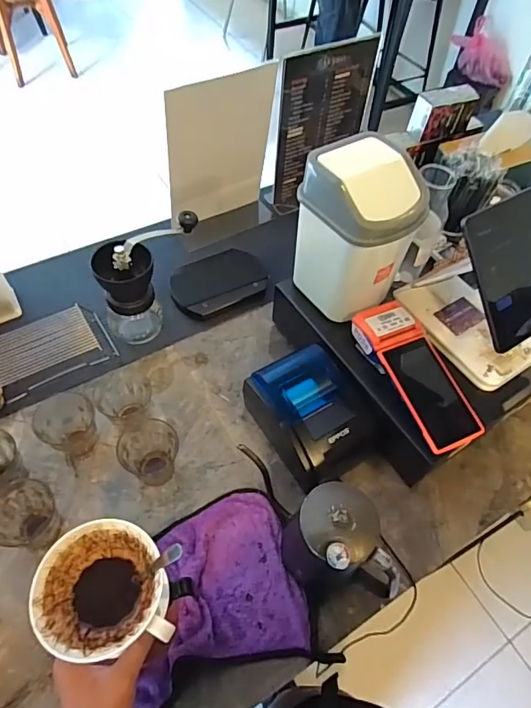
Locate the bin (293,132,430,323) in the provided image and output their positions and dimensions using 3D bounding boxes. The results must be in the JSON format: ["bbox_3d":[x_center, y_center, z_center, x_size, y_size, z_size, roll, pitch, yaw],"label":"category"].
[{"bbox_3d":[0.125,-0.167,0.653,0.124,0.211,0.135,-29,62,-22],"label":"bin"}]

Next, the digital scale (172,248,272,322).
[{"bbox_3d":[-0.087,-0.132,0.857,0.177,0.033,0.121,-26,61,-20],"label":"digital scale"}]

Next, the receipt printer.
[{"bbox_3d":[0.063,0.092,0.677,0.140,0.101,0.174,-29,62,-22],"label":"receipt printer"}]

